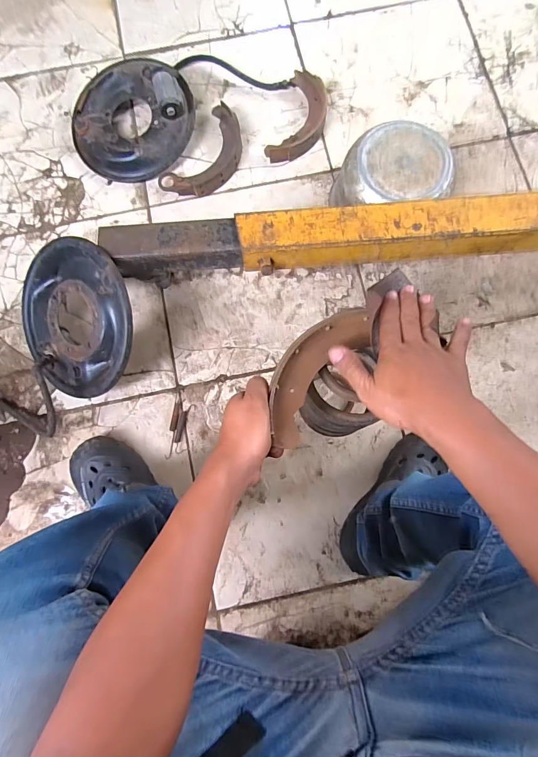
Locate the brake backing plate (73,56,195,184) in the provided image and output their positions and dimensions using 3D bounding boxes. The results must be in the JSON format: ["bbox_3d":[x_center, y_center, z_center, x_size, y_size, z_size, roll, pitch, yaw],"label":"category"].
[{"bbox_3d":[-0.289,-0.552,0.792,0.258,0.082,0.241,0,82,1],"label":"brake backing plate"}]

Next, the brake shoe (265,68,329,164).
[{"bbox_3d":[0.071,-0.561,0.811,0.095,0.034,0.212,20,83,4],"label":"brake shoe"}]

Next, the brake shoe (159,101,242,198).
[{"bbox_3d":[-0.130,-0.473,0.805,0.120,0.032,0.223,37,84,6],"label":"brake shoe"}]

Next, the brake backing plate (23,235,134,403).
[{"bbox_3d":[-0.332,-0.104,0.659,0.262,0.032,0.259,5,102,25],"label":"brake backing plate"}]

